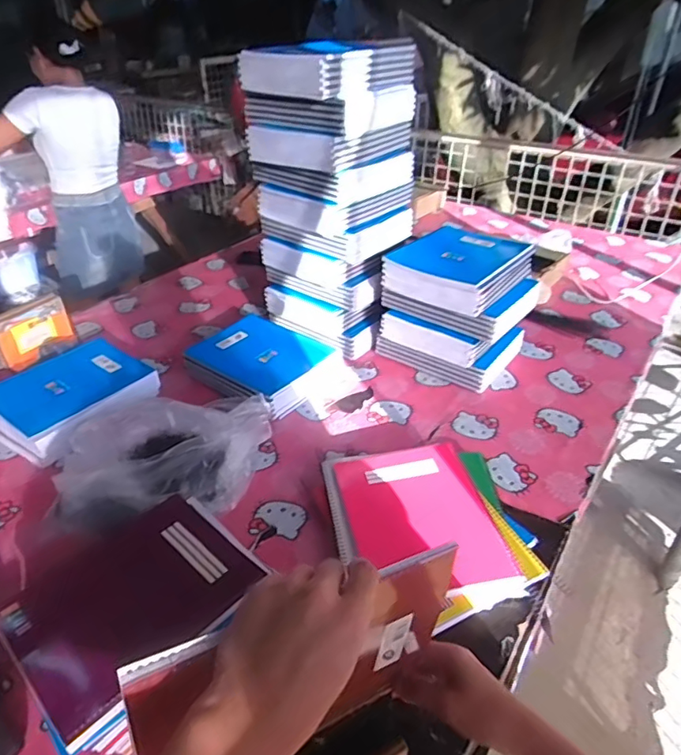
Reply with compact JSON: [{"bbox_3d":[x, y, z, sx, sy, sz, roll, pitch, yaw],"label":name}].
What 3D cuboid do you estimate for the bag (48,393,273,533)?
[{"bbox_3d":[-0.298,0.123,0.853,0.354,0.111,0.253,1,35,2],"label":"bag"}]

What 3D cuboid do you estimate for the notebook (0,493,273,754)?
[{"bbox_3d":[-0.243,0.255,0.642,0.216,0.015,0.259,29,44,35],"label":"notebook"}]

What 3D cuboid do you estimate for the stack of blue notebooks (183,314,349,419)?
[{"bbox_3d":[-0.161,-0.031,1.118,0.281,0.063,0.235,23,41,29],"label":"stack of blue notebooks"}]

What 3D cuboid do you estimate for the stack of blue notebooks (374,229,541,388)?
[{"bbox_3d":[0.254,-0.150,1.167,0.241,0.251,0.259,26,43,33],"label":"stack of blue notebooks"}]

